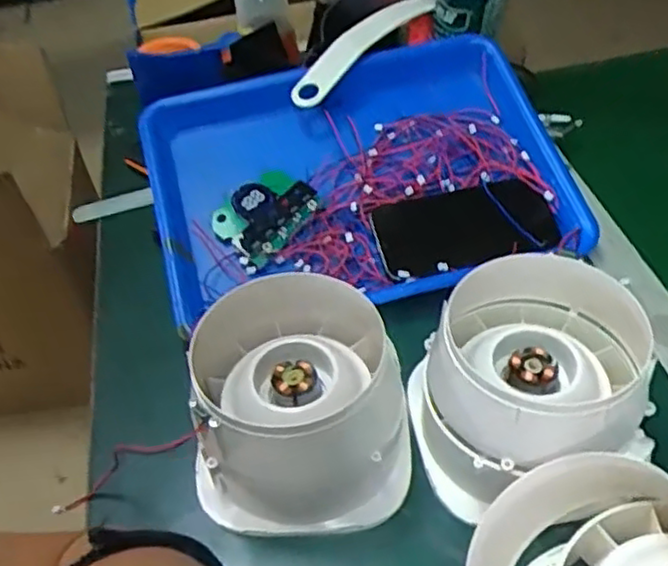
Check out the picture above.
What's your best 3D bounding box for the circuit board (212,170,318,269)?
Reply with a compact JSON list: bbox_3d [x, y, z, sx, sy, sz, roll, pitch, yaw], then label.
[{"bbox_3d":[-0.059,-0.062,0.582,0.068,0.024,0.079,31,55,30],"label":"circuit board"}]

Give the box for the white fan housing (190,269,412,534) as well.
[{"bbox_3d":[-0.021,0.072,0.426,0.126,0.098,0.121,-10,45,-5],"label":"white fan housing"}]

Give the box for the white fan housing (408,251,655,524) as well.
[{"bbox_3d":[0.125,0.059,0.432,0.148,0.096,0.131,-7,45,-3],"label":"white fan housing"}]

